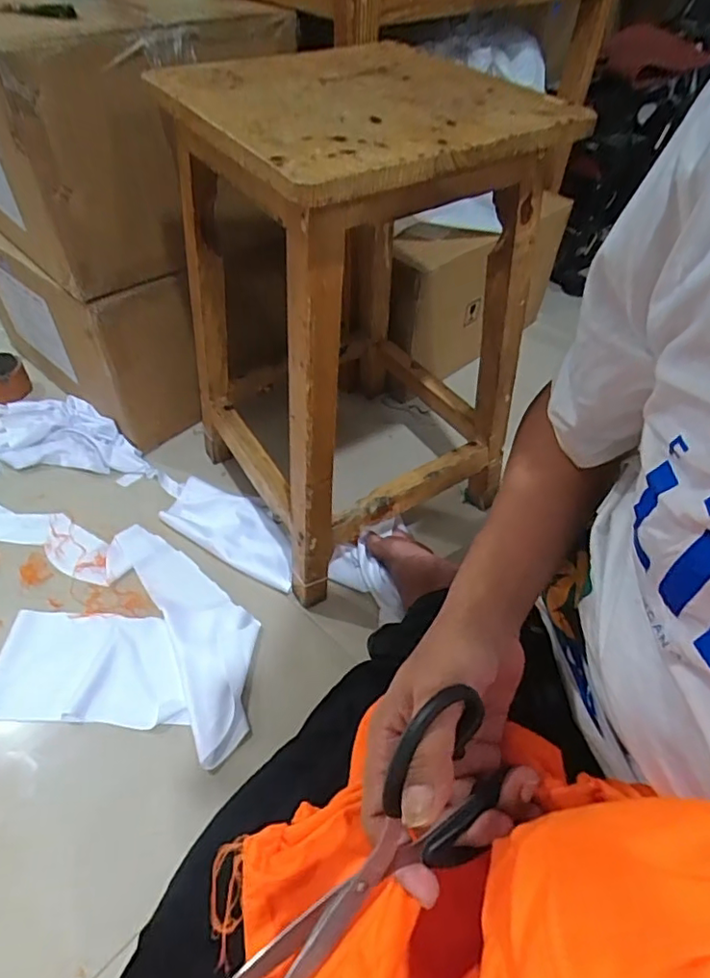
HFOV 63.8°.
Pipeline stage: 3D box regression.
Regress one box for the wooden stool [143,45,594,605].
[{"bbox_3d":[-0.004,-0.189,0.666,0.305,0.468,0.314,-24,55,-23],"label":"wooden stool"}]

